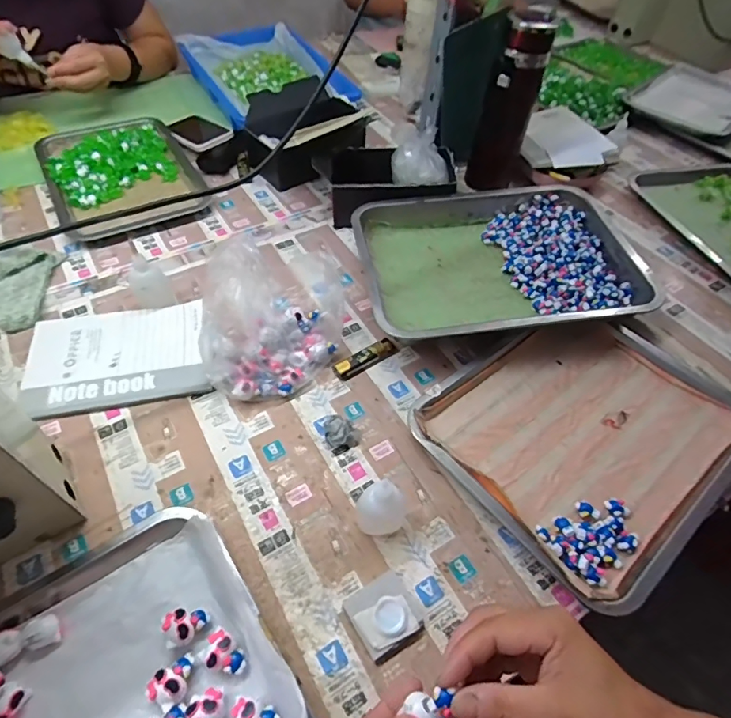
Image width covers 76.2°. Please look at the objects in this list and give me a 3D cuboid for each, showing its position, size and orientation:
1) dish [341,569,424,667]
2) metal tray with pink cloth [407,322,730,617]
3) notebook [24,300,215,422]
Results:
[{"bbox_3d":[0.017,0.212,0.387,0.053,0.018,0.052,-26,58,-22],"label":"dish"},{"bbox_3d":[0.235,0.074,0.500,0.294,0.035,0.257,-30,60,-24],"label":"metal tray with pink cloth"},{"bbox_3d":[-0.285,-0.005,0.537,0.195,0.016,0.140,-11,54,-12],"label":"notebook"}]

